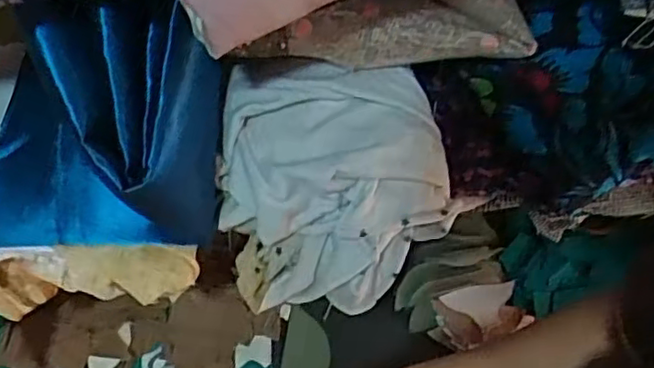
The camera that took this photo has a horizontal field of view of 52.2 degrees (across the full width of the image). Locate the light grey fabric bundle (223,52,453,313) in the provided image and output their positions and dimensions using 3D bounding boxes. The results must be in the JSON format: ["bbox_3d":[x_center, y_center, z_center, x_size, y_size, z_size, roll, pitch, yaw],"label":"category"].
[{"bbox_3d":[0.006,0.005,0.560,0.182,0.166,0.130,-4,51,-4],"label":"light grey fabric bundle"}]

